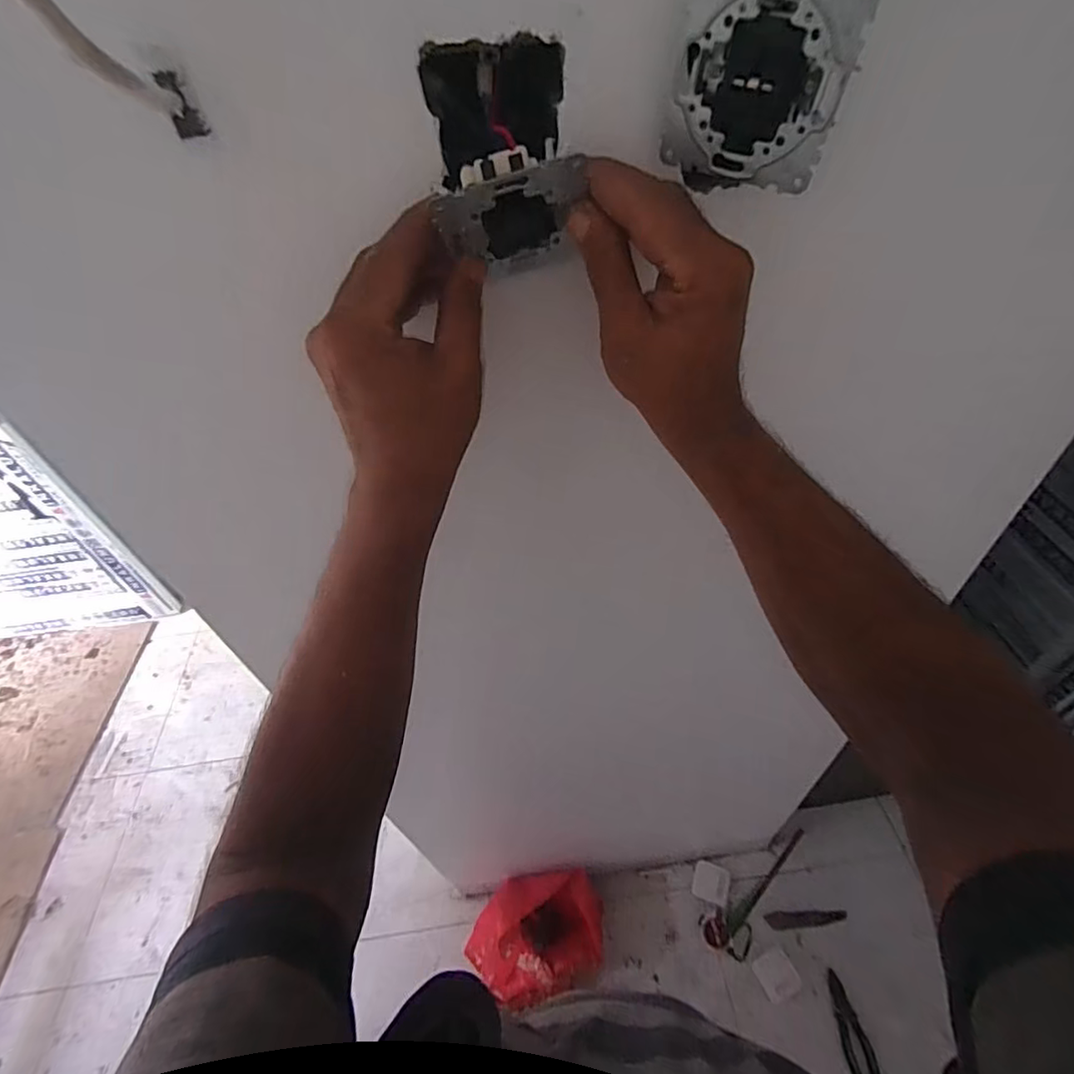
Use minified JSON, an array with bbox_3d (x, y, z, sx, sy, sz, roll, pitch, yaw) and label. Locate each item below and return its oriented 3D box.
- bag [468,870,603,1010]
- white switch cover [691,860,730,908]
[{"bbox_3d":[-0.010,0.863,1.185,0.306,0.146,0.217,-9,47,-1],"label":"bag"},{"bbox_3d":[0.407,0.806,1.279,0.080,0.012,0.078,14,61,15],"label":"white switch cover"}]

